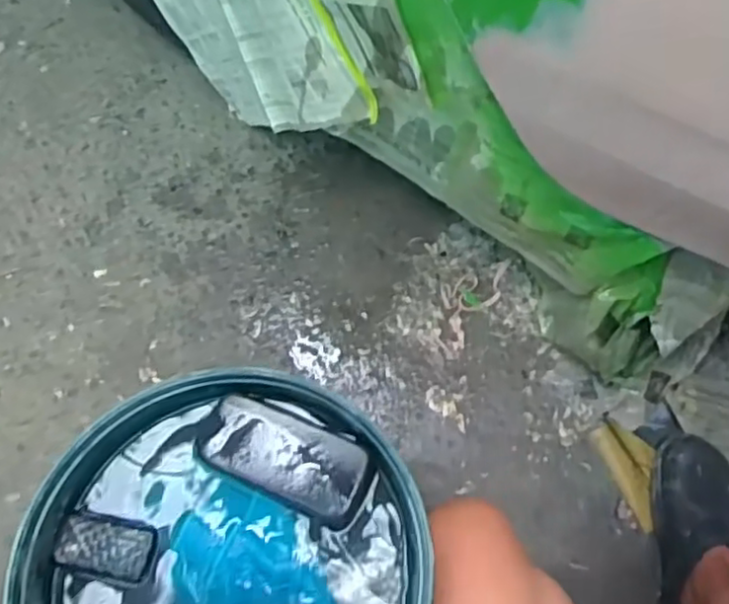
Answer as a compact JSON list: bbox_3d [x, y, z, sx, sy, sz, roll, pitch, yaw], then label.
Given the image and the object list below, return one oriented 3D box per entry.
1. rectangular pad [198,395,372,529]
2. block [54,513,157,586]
[{"bbox_3d":[-0.064,0.128,0.563,0.132,0.018,0.067,22,73,7],"label":"rectangular pad"},{"bbox_3d":[-0.207,0.197,0.550,0.073,0.015,0.045,10,72,3],"label":"block"}]

